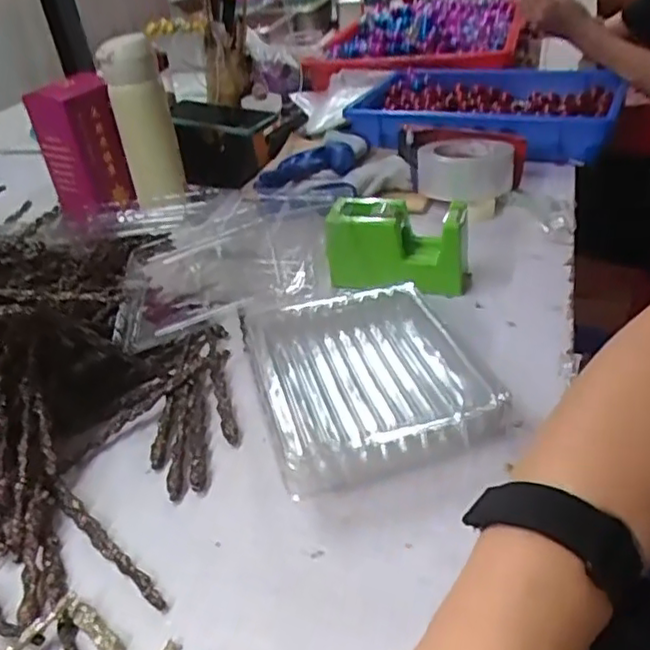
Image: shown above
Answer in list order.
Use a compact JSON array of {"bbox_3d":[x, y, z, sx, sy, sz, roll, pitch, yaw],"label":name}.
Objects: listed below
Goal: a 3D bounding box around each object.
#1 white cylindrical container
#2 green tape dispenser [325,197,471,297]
[{"bbox_3d":[-0.207,-0.232,0.751,0.063,0.174,0.052,-14,35,-11],"label":"white cylindrical container"},{"bbox_3d":[0.071,-0.076,0.636,0.132,0.079,0.048,6,36,18],"label":"green tape dispenser"}]

